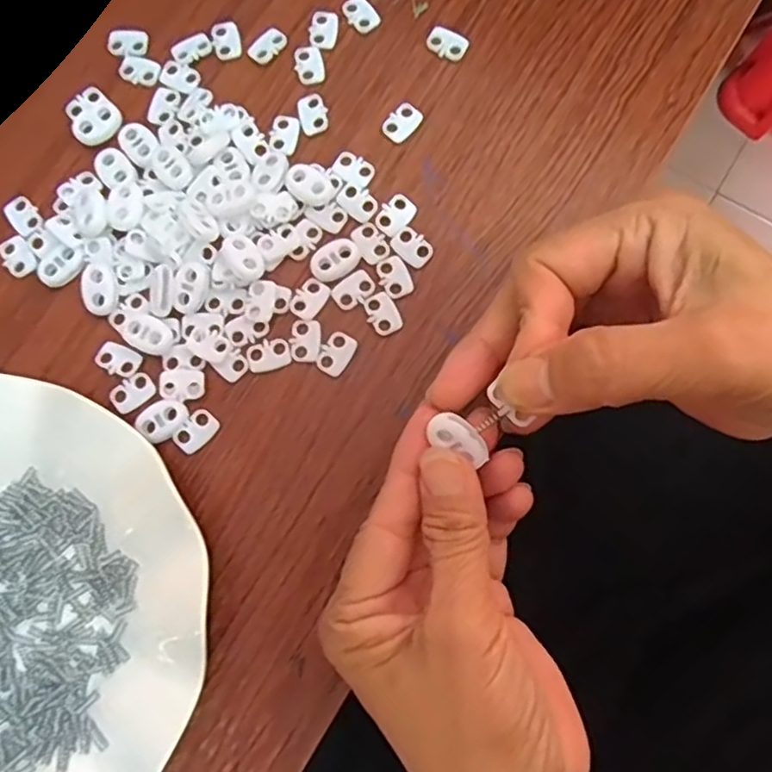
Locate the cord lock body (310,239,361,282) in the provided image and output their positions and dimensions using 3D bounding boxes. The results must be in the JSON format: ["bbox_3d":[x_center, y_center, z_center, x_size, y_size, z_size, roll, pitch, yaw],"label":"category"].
[{"bbox_3d":[-0.022,-0.055,0.288,0.023,0.004,0.015,-32,81,-6],"label":"cord lock body"}]

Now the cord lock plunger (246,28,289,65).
[{"bbox_3d":[-0.056,-0.161,0.309,0.011,0.004,0.018,44,82,8],"label":"cord lock plunger"}]

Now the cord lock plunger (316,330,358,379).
[{"bbox_3d":[-0.021,-0.014,0.281,0.013,0.004,0.019,31,81,6],"label":"cord lock plunger"}]

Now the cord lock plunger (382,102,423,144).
[{"bbox_3d":[0.008,-0.122,0.301,0.013,0.004,0.019,42,82,7],"label":"cord lock plunger"}]

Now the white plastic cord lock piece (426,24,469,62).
[{"bbox_3d":[0.029,-0.161,0.308,0.019,0.004,0.013,31,81,6],"label":"white plastic cord lock piece"}]

